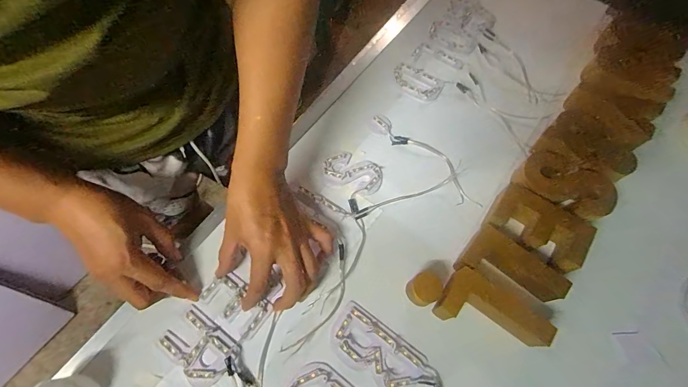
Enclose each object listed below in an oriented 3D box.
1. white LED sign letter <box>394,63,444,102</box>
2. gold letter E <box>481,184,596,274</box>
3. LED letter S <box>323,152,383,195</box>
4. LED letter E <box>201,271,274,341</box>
[{"bbox_3d":[0.114,-0.175,0.537,0.078,0.004,0.050,37,70,14],"label":"white LED sign letter"},{"bbox_3d":[0.240,0.042,0.427,0.112,0.034,0.064,36,70,14],"label":"gold letter E"},{"bbox_3d":[0.014,-0.030,0.474,0.082,0.007,0.047,22,67,8],"label":"LED letter S"},{"bbox_3d":[-0.124,0.127,0.398,0.076,0.011,0.045,38,70,14],"label":"LED letter E"}]

